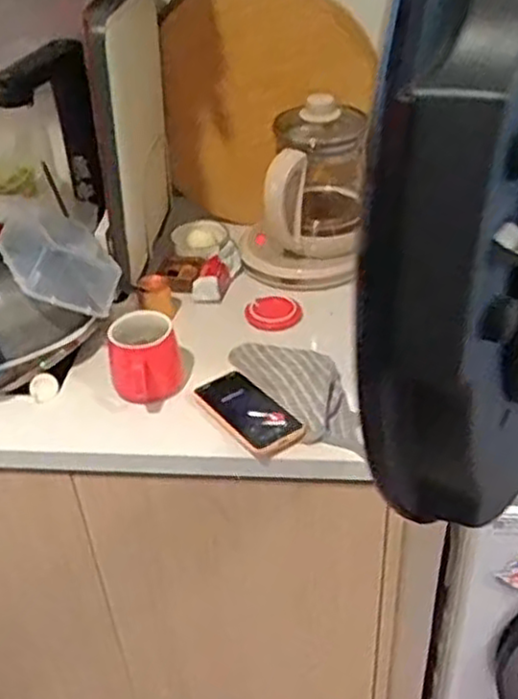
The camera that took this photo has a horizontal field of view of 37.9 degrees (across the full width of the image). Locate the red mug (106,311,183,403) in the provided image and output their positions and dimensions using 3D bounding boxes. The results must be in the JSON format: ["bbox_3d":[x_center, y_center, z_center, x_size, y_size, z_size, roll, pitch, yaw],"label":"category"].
[{"bbox_3d":[-0.139,0.018,0.949,0.092,0.094,0.101,-7,37,-6],"label":"red mug"}]

